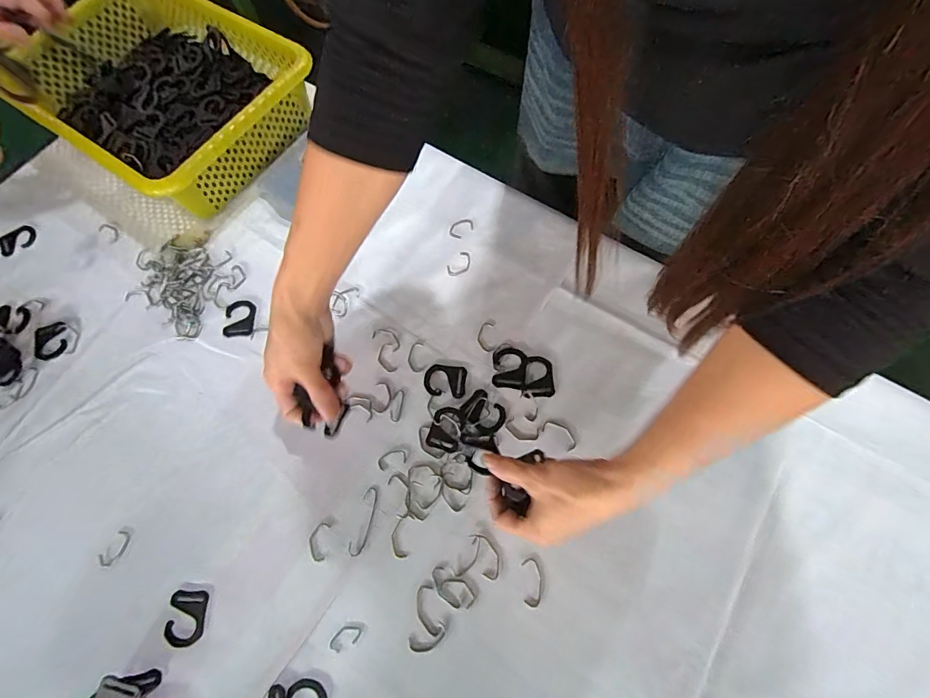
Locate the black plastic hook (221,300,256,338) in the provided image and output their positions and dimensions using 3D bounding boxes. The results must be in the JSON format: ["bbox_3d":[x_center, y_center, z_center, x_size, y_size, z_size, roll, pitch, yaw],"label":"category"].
[{"bbox_3d":[-0.259,-0.035,0.496,0.034,0.004,0.045,-1,69,2],"label":"black plastic hook"}]

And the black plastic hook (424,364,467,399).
[{"bbox_3d":[-0.021,0.033,0.454,0.044,0.004,0.034,7,69,6],"label":"black plastic hook"}]

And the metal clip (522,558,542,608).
[{"bbox_3d":[0.060,0.208,0.384,0.017,0.004,0.039,-1,69,2],"label":"metal clip"}]

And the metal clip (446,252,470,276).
[{"bbox_3d":[-0.006,-0.099,0.505,0.021,0.004,0.035,39,75,16],"label":"metal clip"}]

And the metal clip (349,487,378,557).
[{"bbox_3d":[-0.097,0.164,0.410,0.015,0.004,0.062,12,70,7],"label":"metal clip"}]

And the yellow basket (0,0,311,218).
[{"bbox_3d":[-0.384,-0.337,0.566,0.338,0.093,0.248,32,74,14],"label":"yellow basket"}]

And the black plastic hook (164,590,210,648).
[{"bbox_3d":[-0.253,0.244,0.390,0.035,0.004,0.045,-1,69,3],"label":"black plastic hook"}]

